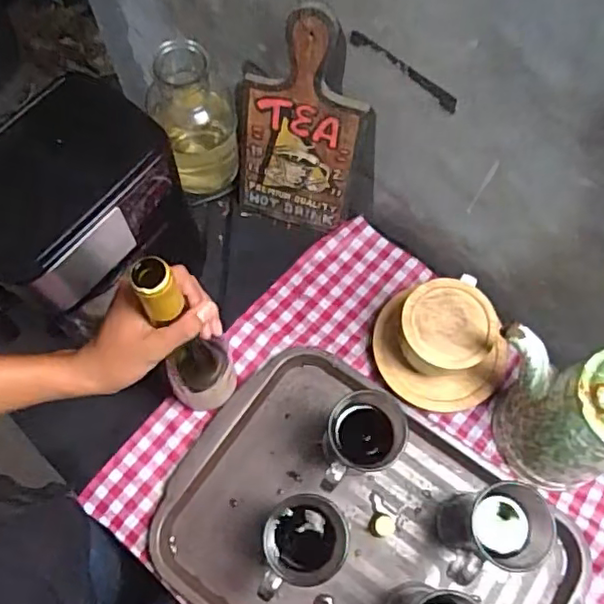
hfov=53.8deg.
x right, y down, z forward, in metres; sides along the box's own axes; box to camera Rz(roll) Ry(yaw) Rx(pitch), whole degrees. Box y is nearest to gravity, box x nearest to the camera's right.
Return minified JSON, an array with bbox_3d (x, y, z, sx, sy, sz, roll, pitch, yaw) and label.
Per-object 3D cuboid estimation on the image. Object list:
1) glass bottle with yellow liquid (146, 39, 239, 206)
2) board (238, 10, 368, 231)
[{"bbox_3d":[-0.128,-0.214,0.735,0.097,0.202,0.087,-14,70,-7],"label":"glass bottle with yellow liquid"},{"bbox_3d":[-0.007,-0.196,0.684,0.140,0.286,0.009,17,52,6],"label":"board"}]

